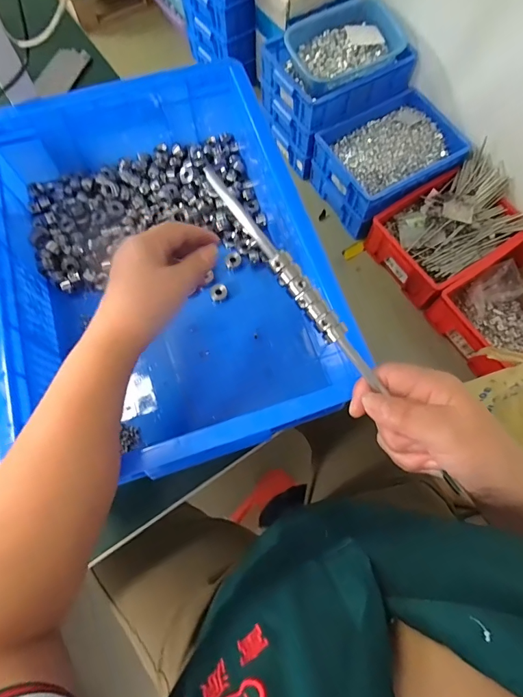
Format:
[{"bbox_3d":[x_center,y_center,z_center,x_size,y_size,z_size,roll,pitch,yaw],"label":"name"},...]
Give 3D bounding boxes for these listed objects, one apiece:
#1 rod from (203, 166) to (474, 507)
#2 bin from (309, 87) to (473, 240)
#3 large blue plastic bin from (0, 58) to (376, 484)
[{"bbox_3d":[0.055,-0.011,0.295,0.016,0.008,0.303,-39,91,-13],"label":"rod"},{"bbox_3d":[0.437,-0.643,1.372,0.455,0.166,0.337,-31,74,-11],"label":"bin"},{"bbox_3d":[-0.113,-0.105,0.422,0.297,0.110,0.371,-16,72,-7],"label":"large blue plastic bin"}]

